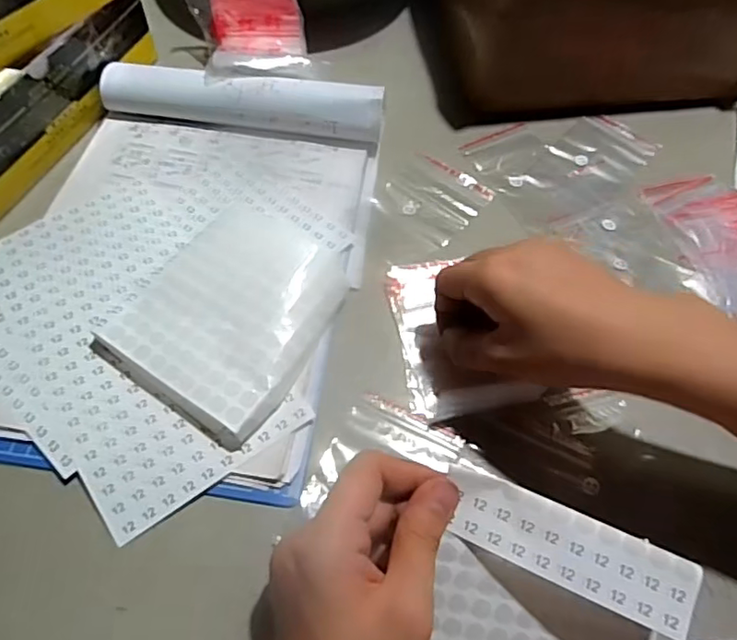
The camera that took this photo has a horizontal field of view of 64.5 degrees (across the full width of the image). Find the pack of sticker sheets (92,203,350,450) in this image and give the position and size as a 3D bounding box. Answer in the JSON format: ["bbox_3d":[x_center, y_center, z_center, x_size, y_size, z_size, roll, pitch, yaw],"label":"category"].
[{"bbox_3d":[-0.082,-0.013,0.368,0.117,0.023,0.149,28,61,14],"label":"pack of sticker sheets"}]

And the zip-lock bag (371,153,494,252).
[{"bbox_3d":[0.049,-0.093,0.452,0.071,0.005,0.076,34,63,17],"label":"zip-lock bag"}]

